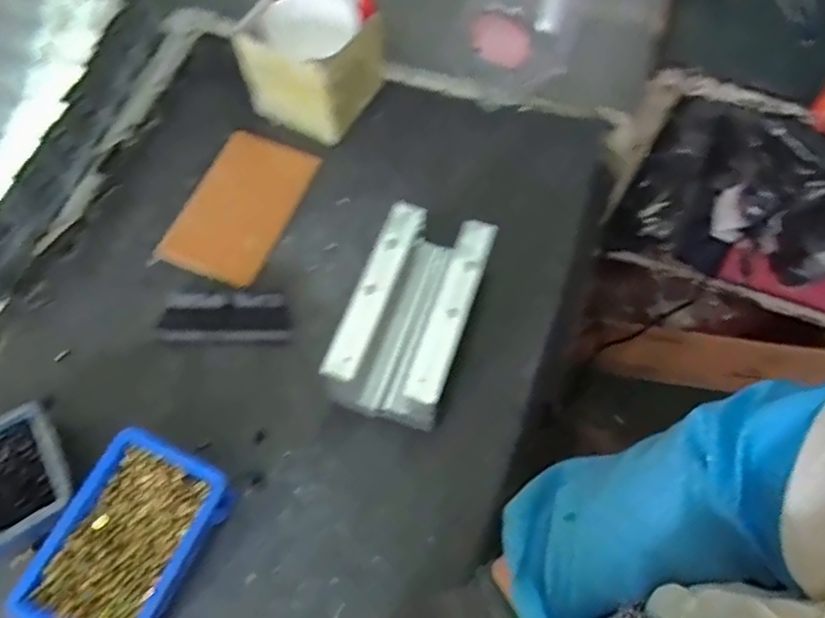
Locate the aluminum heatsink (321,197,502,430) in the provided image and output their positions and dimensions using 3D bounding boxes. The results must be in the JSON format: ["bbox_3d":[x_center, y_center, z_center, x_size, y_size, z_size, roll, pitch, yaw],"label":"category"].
[{"bbox_3d":[0.001,0.008,0.571,0.095,0.089,0.180,18,66,6],"label":"aluminum heatsink"}]

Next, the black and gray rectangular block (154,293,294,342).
[{"bbox_3d":[-0.177,0.009,0.611,0.122,0.017,0.051,-1,65,-2],"label":"black and gray rectangular block"}]

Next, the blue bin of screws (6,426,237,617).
[{"bbox_3d":[-0.217,0.183,0.498,0.105,0.052,0.150,24,67,9],"label":"blue bin of screws"}]

